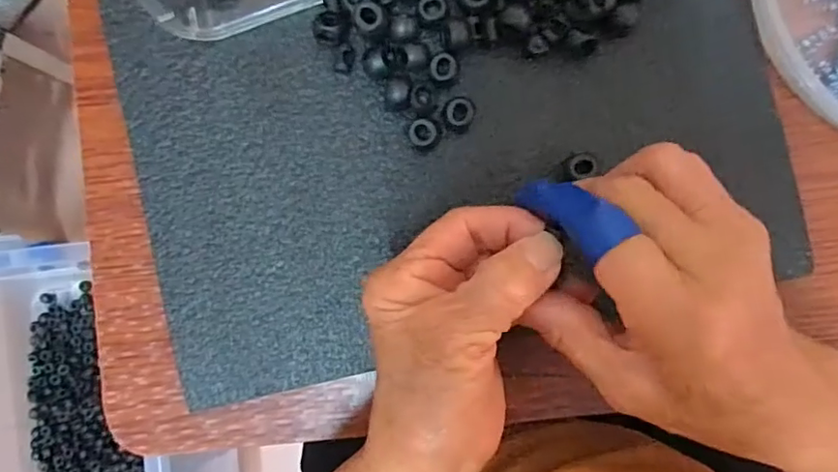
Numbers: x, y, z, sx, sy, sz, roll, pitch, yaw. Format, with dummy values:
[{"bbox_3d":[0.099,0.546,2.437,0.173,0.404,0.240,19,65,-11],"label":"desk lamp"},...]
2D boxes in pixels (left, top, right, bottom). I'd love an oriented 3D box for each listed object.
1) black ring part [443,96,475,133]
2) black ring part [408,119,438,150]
[{"bbox_3d":[0.021,-0.064,0.286,0.016,0.011,0.016,0,92,2],"label":"black ring part"},{"bbox_3d":[0.002,-0.053,0.288,0.014,0.010,0.014,0,92,2],"label":"black ring part"}]

